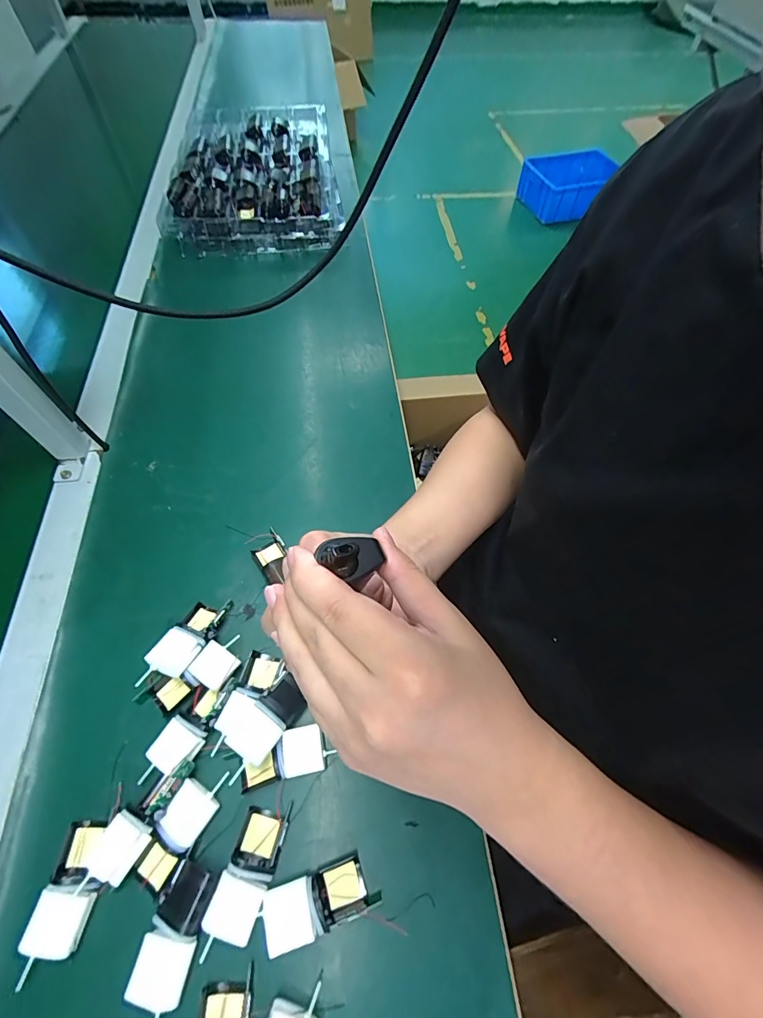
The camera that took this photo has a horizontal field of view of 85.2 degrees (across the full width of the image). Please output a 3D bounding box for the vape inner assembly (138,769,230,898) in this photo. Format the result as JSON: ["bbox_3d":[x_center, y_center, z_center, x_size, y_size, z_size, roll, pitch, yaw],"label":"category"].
[{"bbox_3d":[-0.164,0.258,0.335,0.035,0.018,0.084,26,63,12],"label":"vape inner assembly"}]

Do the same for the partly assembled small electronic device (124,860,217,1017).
[{"bbox_3d":[-0.155,0.317,0.303,0.038,0.012,0.088,10,61,4],"label":"partly assembled small electronic device"}]

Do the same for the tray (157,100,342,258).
[{"bbox_3d":[-0.256,-0.693,0.866,0.311,0.087,0.475,-5,61,-5],"label":"tray"}]

